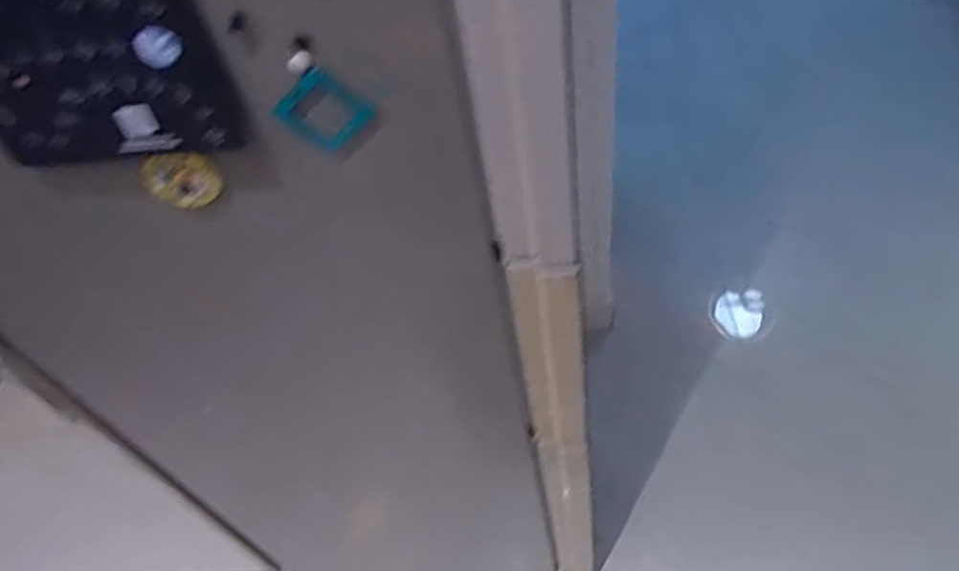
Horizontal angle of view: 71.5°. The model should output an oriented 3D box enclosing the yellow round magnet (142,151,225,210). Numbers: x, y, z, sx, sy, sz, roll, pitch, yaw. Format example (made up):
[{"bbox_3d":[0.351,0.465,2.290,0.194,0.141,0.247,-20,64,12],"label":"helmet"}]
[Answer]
[{"bbox_3d":[-0.234,-0.084,0.533,0.059,0.060,0.011,-5,52,1],"label":"yellow round magnet"}]

